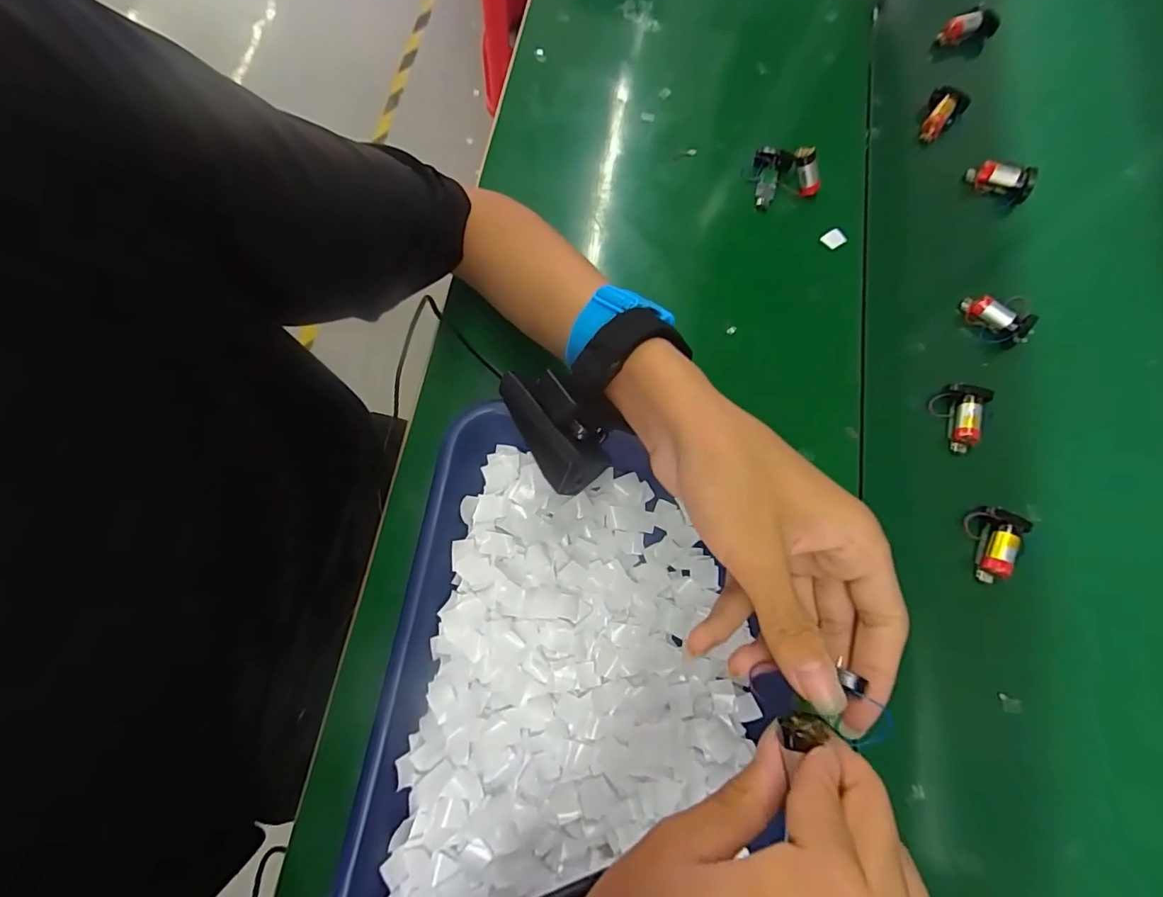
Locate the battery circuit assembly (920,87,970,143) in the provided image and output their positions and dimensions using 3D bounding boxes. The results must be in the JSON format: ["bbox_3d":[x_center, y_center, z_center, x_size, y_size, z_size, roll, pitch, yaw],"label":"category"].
[{"bbox_3d":[0.333,-0.311,0.473,0.032,0.029,0.043,39,78,10],"label":"battery circuit assembly"}]

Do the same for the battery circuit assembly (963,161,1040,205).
[{"bbox_3d":[0.374,-0.239,0.451,0.051,0.023,0.020,25,76,7],"label":"battery circuit assembly"}]

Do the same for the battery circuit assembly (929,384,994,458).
[{"bbox_3d":[0.290,-0.023,0.392,0.034,0.026,0.051,22,76,6],"label":"battery circuit assembly"}]

